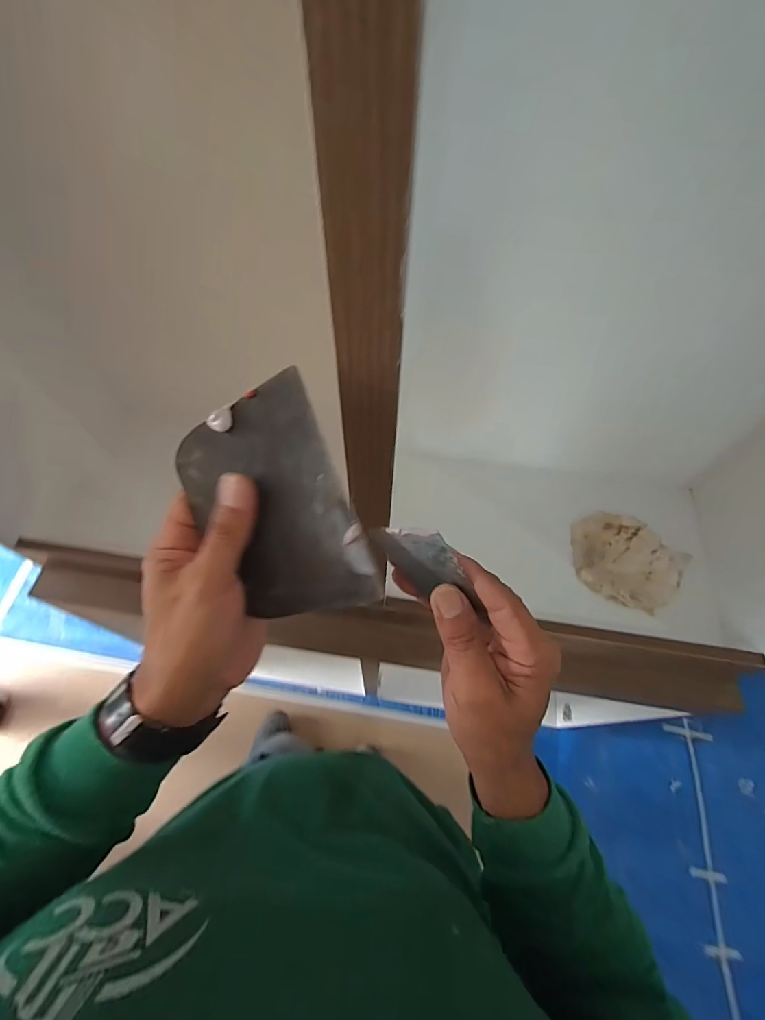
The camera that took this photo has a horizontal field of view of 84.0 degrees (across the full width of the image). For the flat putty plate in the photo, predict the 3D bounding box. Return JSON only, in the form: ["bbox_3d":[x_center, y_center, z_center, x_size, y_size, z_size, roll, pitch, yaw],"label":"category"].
[{"bbox_3d":[-0.068,0.000,0.261,0.092,0.007,0.140,-21,90,11],"label":"flat putty plate"}]

